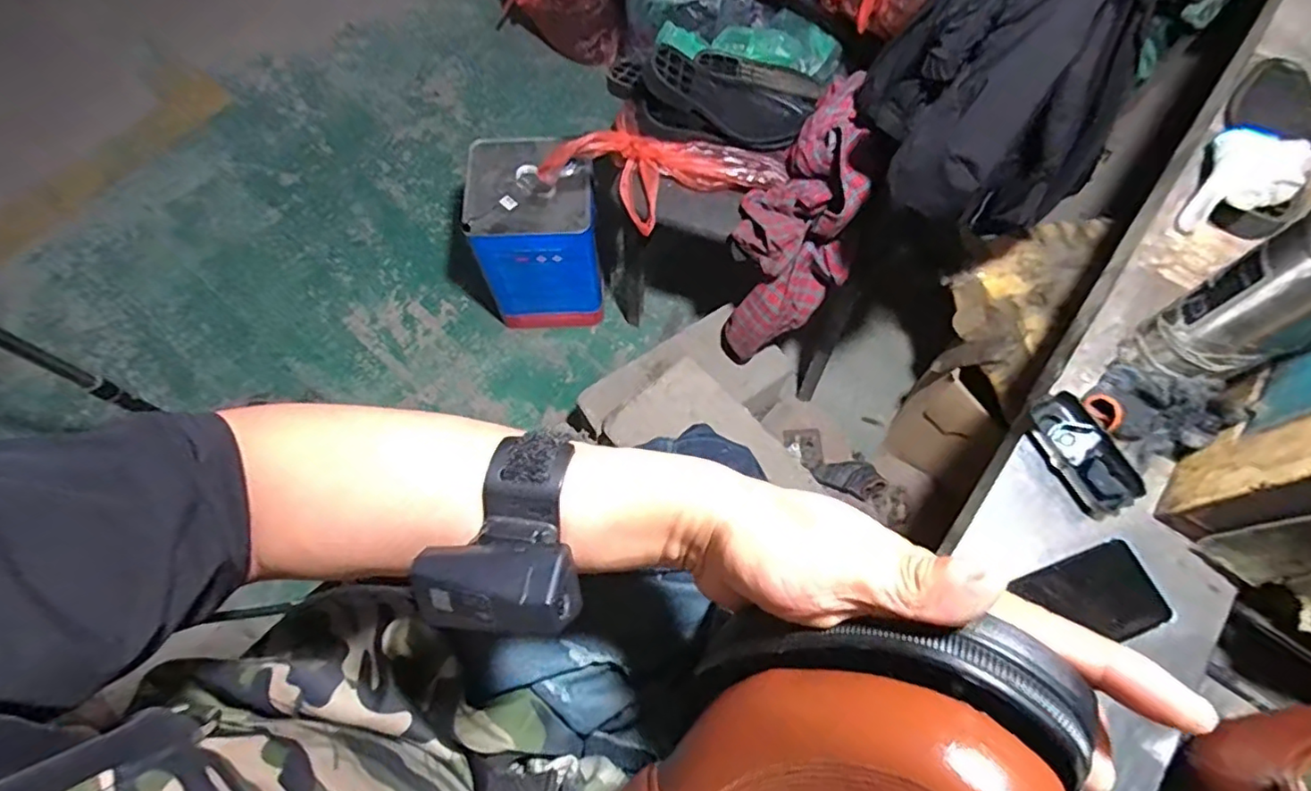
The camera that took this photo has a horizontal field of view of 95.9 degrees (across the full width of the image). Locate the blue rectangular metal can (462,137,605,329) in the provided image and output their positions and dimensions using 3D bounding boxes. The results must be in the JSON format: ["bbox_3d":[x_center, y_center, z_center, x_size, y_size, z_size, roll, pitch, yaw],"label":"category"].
[{"bbox_3d":[-0.238,-0.334,1.266,0.240,0.341,0.233,-5,67,0],"label":"blue rectangular metal can"}]

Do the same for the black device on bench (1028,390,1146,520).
[{"bbox_3d":[0.396,0.055,0.551,0.053,0.031,0.112,-17,67,-5],"label":"black device on bench"}]

